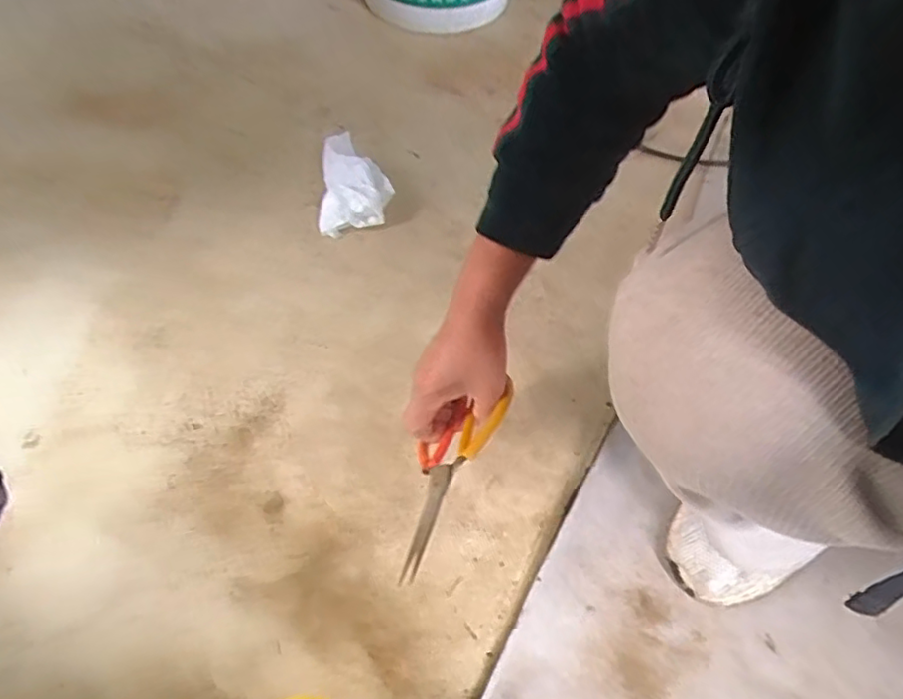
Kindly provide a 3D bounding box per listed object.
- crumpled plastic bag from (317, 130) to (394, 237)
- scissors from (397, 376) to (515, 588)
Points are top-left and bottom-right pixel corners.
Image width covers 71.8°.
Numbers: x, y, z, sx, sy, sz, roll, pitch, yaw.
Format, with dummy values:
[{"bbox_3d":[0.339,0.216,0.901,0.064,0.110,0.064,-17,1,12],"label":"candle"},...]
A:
[{"bbox_3d":[-0.124,-0.225,0.830,0.089,0.058,0.165,-1,57,-1],"label":"crumpled plastic bag"},{"bbox_3d":[-0.009,0.108,0.524,0.014,0.073,0.175,45,57,-24],"label":"scissors"}]

